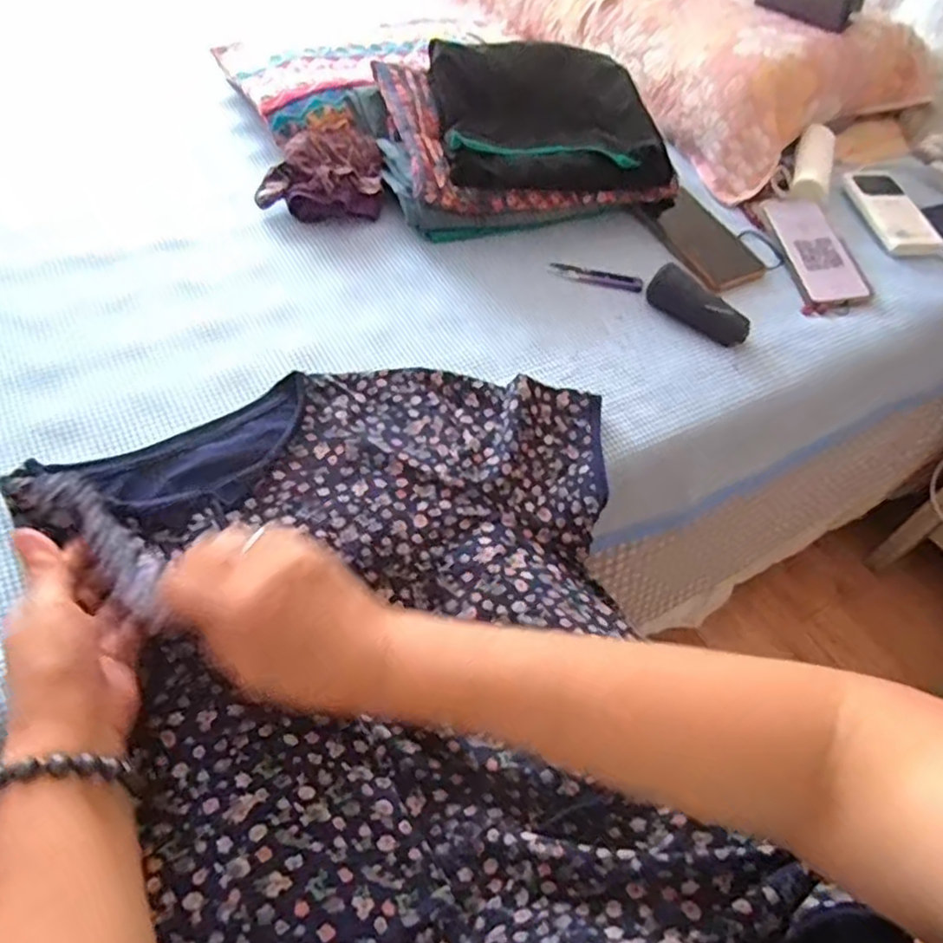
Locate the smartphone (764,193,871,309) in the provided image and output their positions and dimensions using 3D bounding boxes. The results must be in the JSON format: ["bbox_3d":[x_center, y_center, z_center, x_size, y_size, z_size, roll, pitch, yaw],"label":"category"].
[{"bbox_3d":[0.391,-0.257,0.766,0.077,0.009,0.174,-10,61,-4],"label":"smartphone"}]

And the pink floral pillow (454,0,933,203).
[{"bbox_3d":[0.301,-0.684,0.996,0.407,0.115,0.698,-19,57,-18],"label":"pink floral pillow"}]

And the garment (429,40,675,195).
[{"bbox_3d":[0.084,-0.389,0.740,0.245,0.090,0.175,-10,55,-12],"label":"garment"}]

